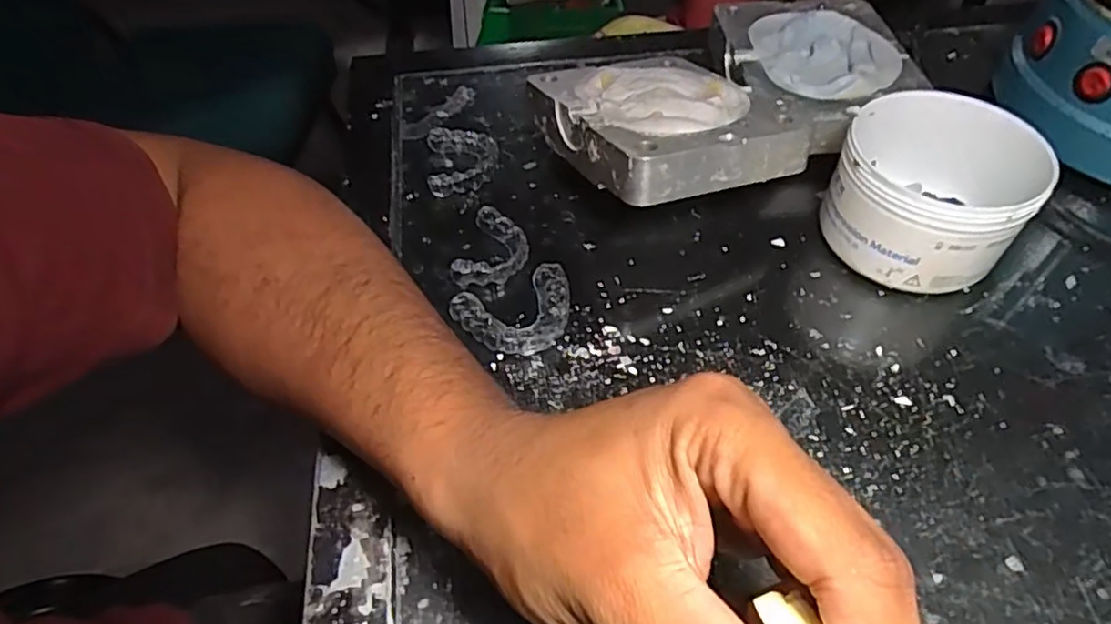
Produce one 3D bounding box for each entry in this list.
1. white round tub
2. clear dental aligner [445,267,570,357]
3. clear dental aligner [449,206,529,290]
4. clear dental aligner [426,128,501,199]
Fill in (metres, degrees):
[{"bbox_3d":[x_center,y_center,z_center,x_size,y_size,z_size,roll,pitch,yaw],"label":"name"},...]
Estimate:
[{"bbox_3d":[0.189,-0.061,0.342,0.087,0.067,0.085,0,51,1],"label":"white round tub"},{"bbox_3d":[-0.018,0.001,0.329,0.059,0.008,0.045,-20,53,-15],"label":"clear dental aligner"},{"bbox_3d":[-0.033,-0.032,0.355,0.033,0.010,0.051,13,52,11],"label":"clear dental aligner"},{"bbox_3d":[-0.057,-0.095,0.409,0.042,0.012,0.052,-6,51,-4],"label":"clear dental aligner"}]

